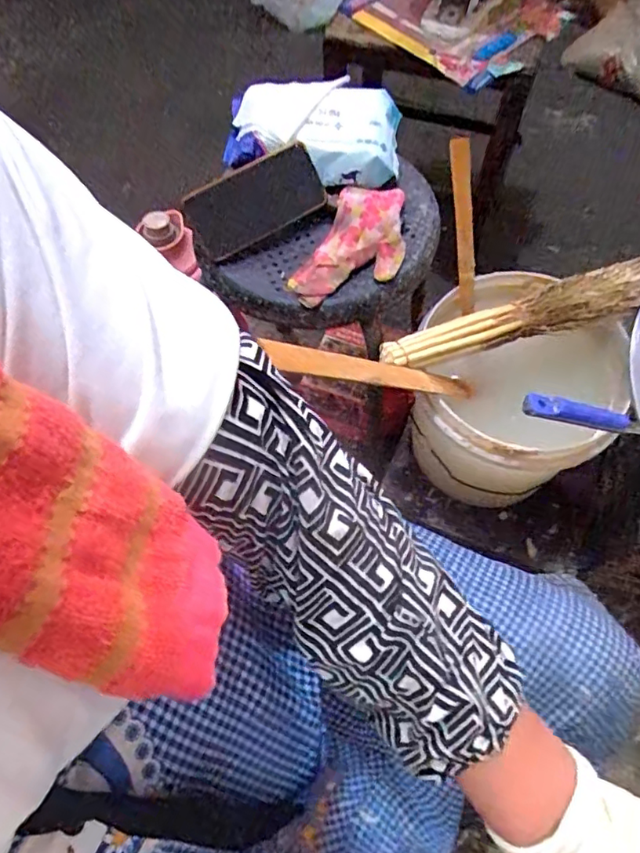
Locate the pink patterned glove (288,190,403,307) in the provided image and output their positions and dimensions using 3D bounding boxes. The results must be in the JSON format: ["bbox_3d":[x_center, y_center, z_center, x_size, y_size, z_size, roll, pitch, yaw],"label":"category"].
[{"bbox_3d":[0.045,-0.205,0.629,0.102,0.025,0.183,23,66,13],"label":"pink patterned glove"}]

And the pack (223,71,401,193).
[{"bbox_3d":[-0.009,-0.362,0.672,0.208,0.055,0.120,4,64,4],"label":"pack"}]

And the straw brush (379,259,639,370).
[{"bbox_3d":[0.243,-0.131,0.640,0.343,0.037,0.061,-16,64,-6],"label":"straw brush"}]

